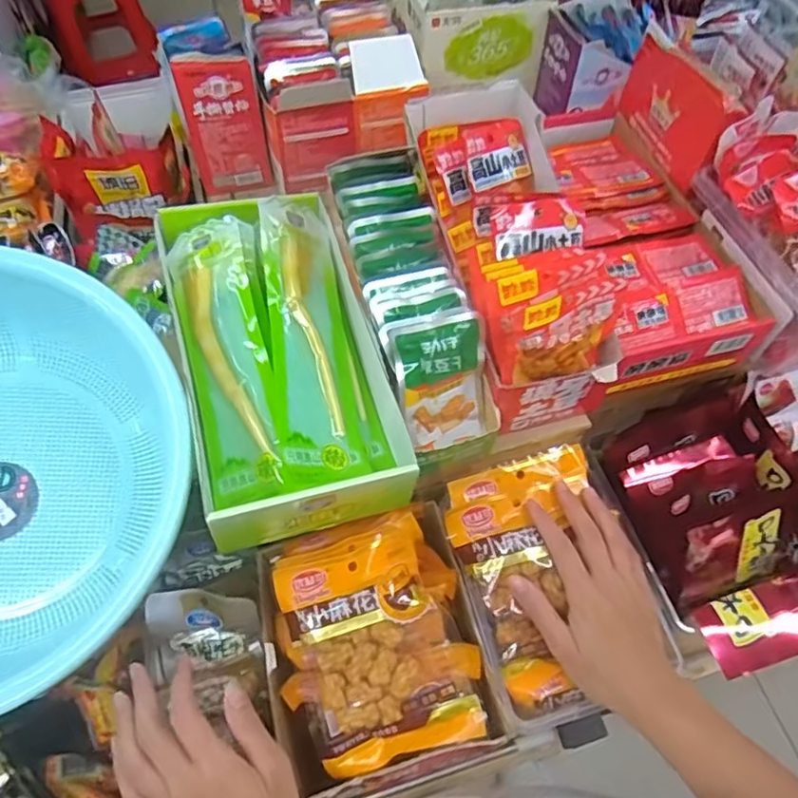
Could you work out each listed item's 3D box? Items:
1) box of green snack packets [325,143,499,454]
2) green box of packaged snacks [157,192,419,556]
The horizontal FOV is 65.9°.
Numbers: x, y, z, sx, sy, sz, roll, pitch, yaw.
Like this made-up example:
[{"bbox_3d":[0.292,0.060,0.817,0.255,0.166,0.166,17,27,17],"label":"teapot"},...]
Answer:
[{"bbox_3d":[0.010,-0.086,0.483,0.076,0.066,0.244,-16,82,-10],"label":"box of green snack packets"},{"bbox_3d":[-0.098,-0.038,0.499,0.161,0.077,0.306,-16,61,-10],"label":"green box of packaged snacks"}]

